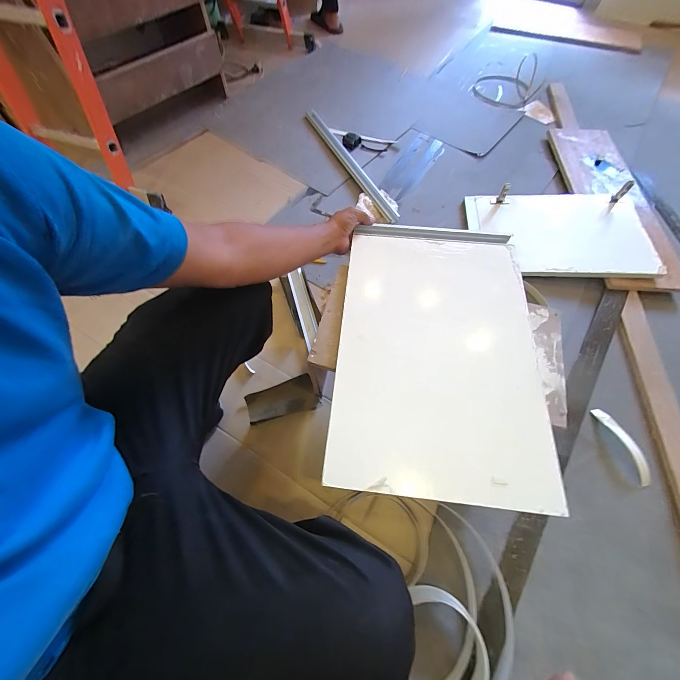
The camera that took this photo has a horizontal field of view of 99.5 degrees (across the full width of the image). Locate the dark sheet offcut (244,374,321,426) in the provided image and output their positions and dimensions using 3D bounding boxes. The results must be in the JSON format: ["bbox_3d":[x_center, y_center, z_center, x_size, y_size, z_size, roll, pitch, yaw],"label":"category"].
[{"bbox_3d":[-0.148,0.155,0.736,0.177,0.018,0.084,-18,65,-7],"label":"dark sheet offcut"}]

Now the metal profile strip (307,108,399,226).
[{"bbox_3d":[0.036,-0.710,1.149,0.063,0.033,0.719,-25,66,-11],"label":"metal profile strip"}]

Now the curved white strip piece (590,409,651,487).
[{"bbox_3d":[0.682,0.246,0.685,0.058,0.013,0.178,-16,65,-7],"label":"curved white strip piece"}]

